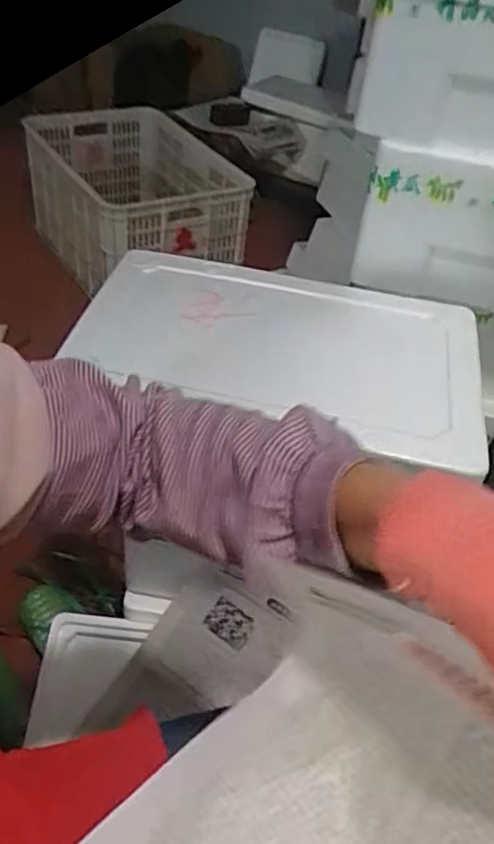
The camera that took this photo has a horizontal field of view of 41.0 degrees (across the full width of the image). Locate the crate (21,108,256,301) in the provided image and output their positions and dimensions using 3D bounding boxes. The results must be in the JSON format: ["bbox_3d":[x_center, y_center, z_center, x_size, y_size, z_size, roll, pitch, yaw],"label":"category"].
[{"bbox_3d":[-0.255,-0.513,1.575,0.336,0.284,0.546,-23,51,-29],"label":"crate"}]

